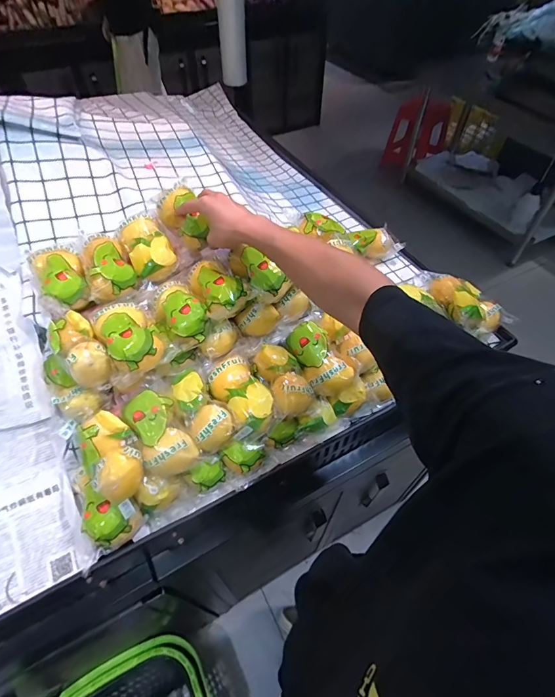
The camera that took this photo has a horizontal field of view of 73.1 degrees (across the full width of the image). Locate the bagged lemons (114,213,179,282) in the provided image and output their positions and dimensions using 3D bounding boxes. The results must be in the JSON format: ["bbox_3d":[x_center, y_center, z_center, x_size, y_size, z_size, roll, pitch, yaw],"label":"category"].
[{"bbox_3d":[-0.220,-0.167,0.644,0.073,0.063,0.122,-28,82,-19],"label":"bagged lemons"}]

